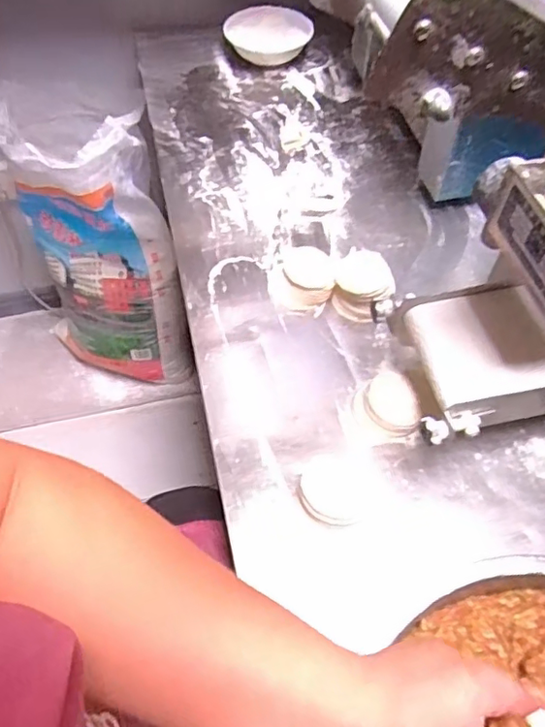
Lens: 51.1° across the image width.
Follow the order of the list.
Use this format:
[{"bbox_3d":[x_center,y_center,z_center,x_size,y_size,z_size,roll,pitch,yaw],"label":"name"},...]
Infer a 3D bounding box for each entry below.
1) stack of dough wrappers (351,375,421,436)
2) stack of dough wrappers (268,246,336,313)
[{"bbox_3d":[0.133,0.049,0.669,0.066,0.036,0.072,-10,57,-7],"label":"stack of dough wrappers"},{"bbox_3d":[0.039,-0.119,0.786,0.087,0.027,0.102,-1,56,-2],"label":"stack of dough wrappers"}]

